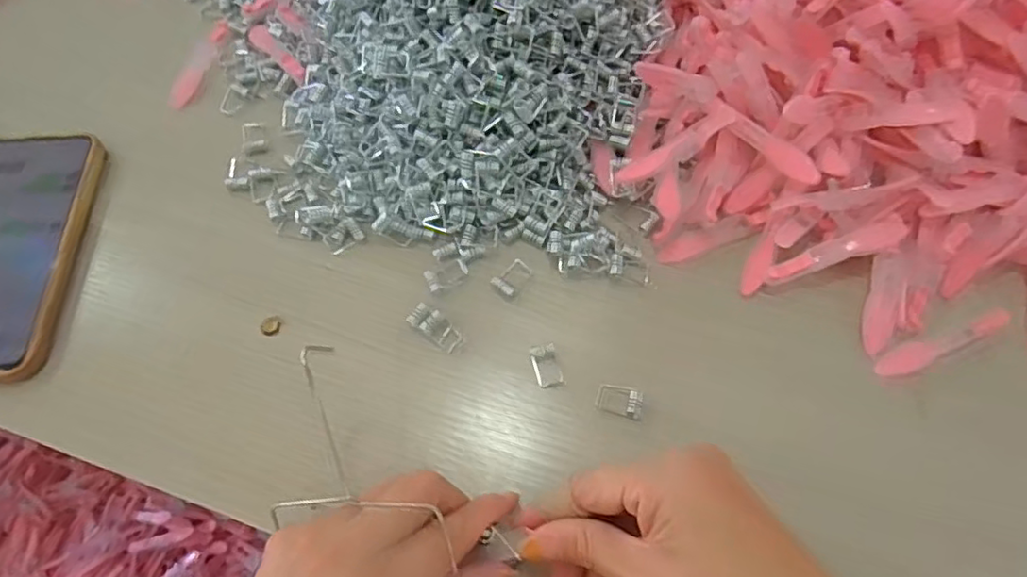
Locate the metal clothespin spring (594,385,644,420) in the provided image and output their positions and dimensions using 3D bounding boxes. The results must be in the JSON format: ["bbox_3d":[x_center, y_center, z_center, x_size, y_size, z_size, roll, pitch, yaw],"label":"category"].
[{"bbox_3d":[0.054,0.057,0.318,0.023,0.004,0.015,16,65,9],"label":"metal clothespin spring"}]

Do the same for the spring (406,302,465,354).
[{"bbox_3d":[-0.041,0.021,0.335,0.032,0.004,0.014,35,69,16],"label":"spring"}]

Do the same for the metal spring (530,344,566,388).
[{"bbox_3d":[0.017,0.040,0.324,0.014,0.007,0.022,-14,64,-6],"label":"metal spring"}]

